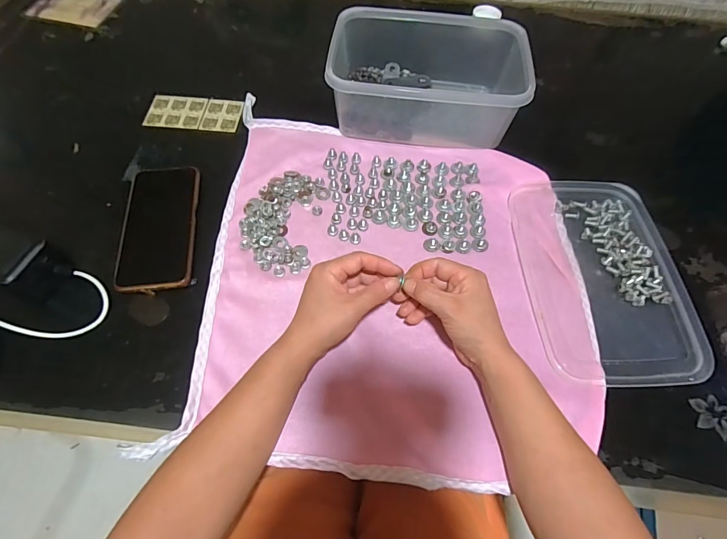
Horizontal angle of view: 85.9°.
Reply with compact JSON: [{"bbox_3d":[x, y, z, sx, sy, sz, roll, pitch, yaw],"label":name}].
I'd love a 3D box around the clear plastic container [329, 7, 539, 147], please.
[{"bbox_3d":[0.085,-0.267,0.529,0.245,0.093,0.185,11,63,3],"label":"clear plastic container"}]

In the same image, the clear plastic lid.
[{"bbox_3d":[0.266,-0.001,0.439,0.170,0.013,0.250,0,62,-3],"label":"clear plastic lid"}]

